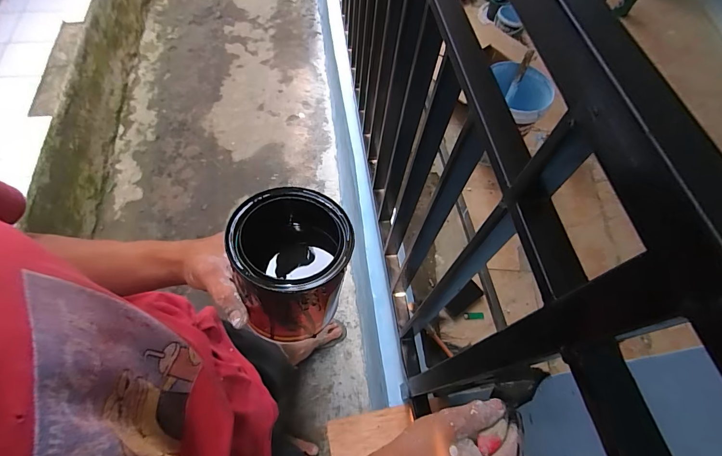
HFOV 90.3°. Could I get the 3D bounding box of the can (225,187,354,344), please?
[{"bbox_3d":[-0.070,0.039,0.352,0.105,0.127,0.109,9,54,-5],"label":"can"}]

